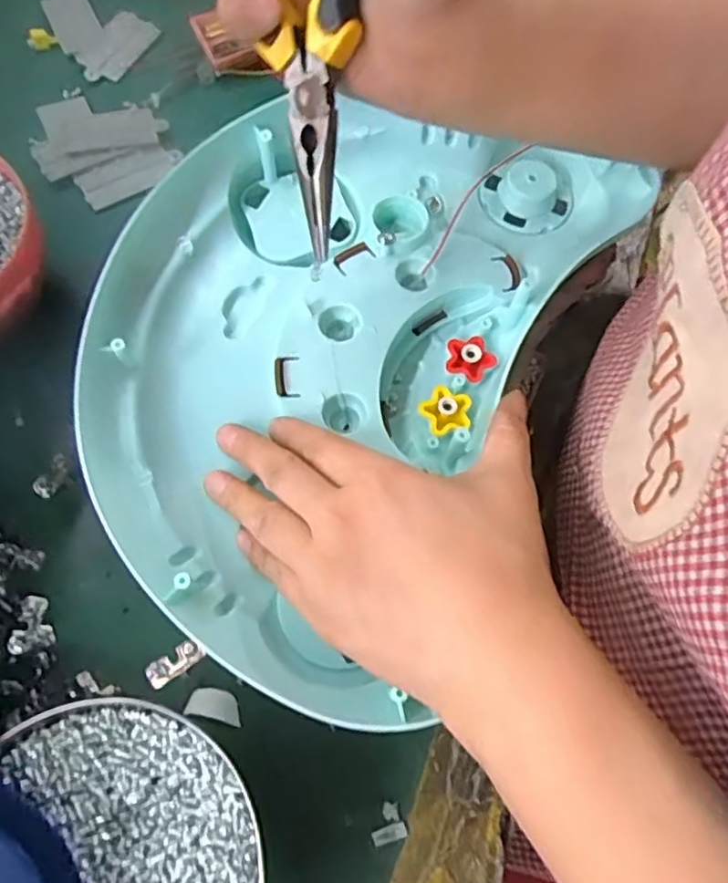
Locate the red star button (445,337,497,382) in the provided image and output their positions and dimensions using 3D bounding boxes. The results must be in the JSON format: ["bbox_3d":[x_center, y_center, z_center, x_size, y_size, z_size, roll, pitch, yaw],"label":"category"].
[{"bbox_3d":[0.056,-0.045,0.323,0.026,0.011,0.026,24,71,10],"label":"red star button"}]

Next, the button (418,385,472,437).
[{"bbox_3d":[0.042,-0.016,0.312,0.025,0.010,0.024,-29,71,-10],"label":"button"}]

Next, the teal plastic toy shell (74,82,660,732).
[{"bbox_3d":[-0.014,-0.053,0.304,0.205,0.058,0.309,24,71,10],"label":"teal plastic toy shell"}]

